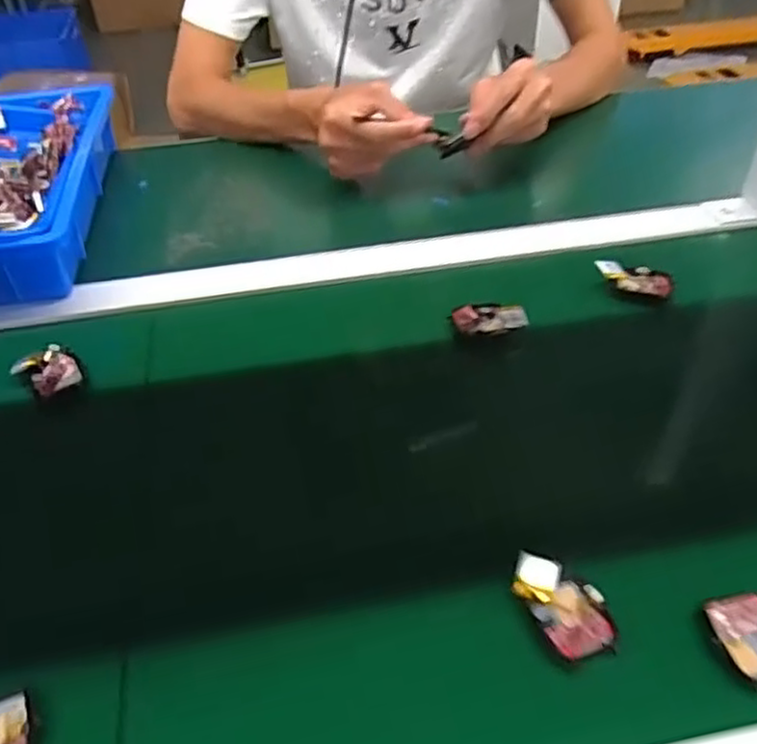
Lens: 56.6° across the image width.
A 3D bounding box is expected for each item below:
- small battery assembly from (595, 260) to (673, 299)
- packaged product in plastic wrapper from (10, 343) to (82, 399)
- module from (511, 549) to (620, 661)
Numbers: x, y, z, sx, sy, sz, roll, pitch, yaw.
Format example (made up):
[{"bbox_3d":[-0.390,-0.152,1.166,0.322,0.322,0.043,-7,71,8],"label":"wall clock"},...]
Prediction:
[{"bbox_3d":[0.211,-0.078,0.579,0.061,0.019,0.029,21,47,23],"label":"small battery assembly"},{"bbox_3d":[-0.239,-0.003,0.507,0.039,0.020,0.035,31,51,31],"label":"packaged product in plastic wrapper"},{"bbox_3d":[0.095,0.117,0.356,0.036,0.015,0.057,-23,46,-22],"label":"module"}]

